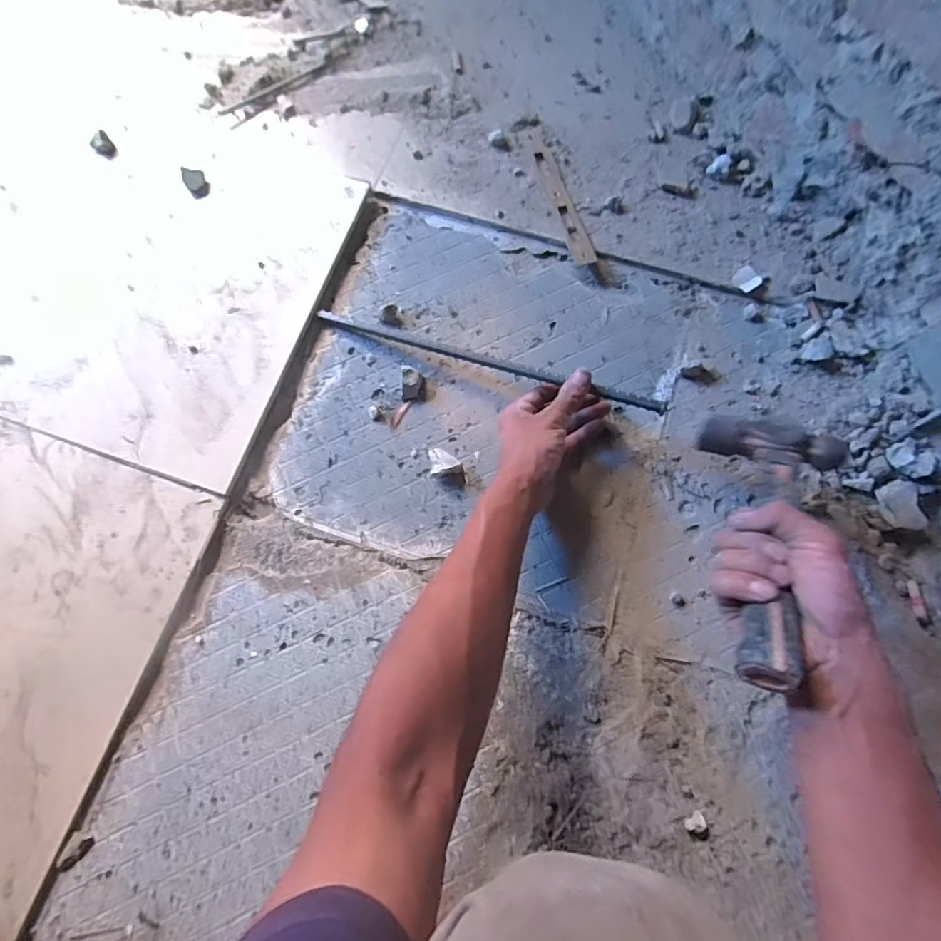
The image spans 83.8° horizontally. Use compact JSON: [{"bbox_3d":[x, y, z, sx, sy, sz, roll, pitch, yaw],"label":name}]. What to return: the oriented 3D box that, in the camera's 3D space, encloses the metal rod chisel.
[{"bbox_3d":[0.010,-0.114,0.535,0.370,0.015,0.015,18,75,15],"label":"metal rod chisel"}]

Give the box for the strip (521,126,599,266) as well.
[{"bbox_3d":[0.103,-0.327,0.616,0.027,0.006,0.200,-16,75,-4],"label":"strip"}]

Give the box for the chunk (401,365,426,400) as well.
[{"bbox_3d":[-0.061,-0.092,0.554,0.023,0.025,0.028,2,75,1],"label":"chunk"}]

